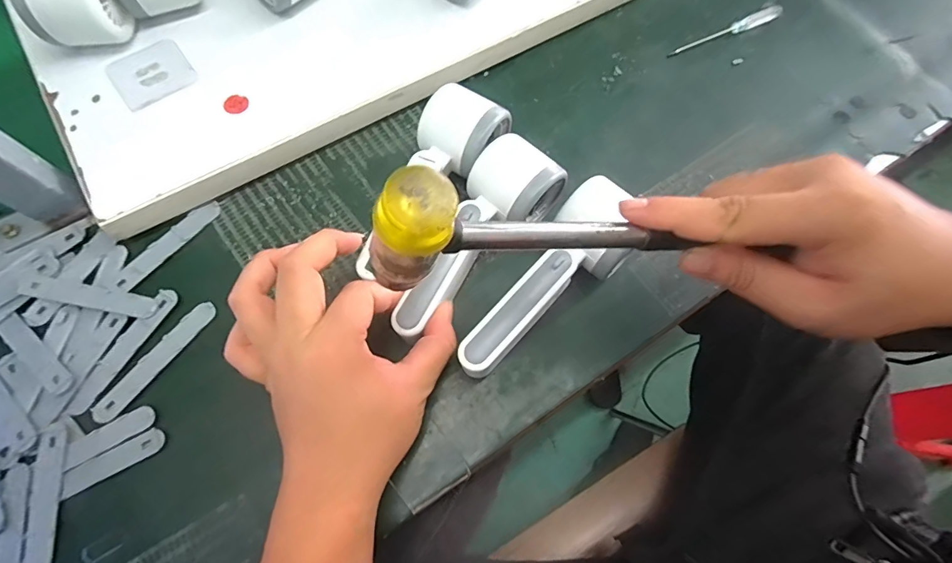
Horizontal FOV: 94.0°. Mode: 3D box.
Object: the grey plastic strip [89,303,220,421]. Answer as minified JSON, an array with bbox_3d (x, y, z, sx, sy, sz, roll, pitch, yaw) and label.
[{"bbox_3d":[-0.217,0.054,0.303,0.018,0.004,0.095,34,70,10],"label":"grey plastic strip"}]

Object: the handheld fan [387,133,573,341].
[{"bbox_3d":[-0.006,-0.031,0.314,0.058,0.038,0.162,37,74,11],"label":"handheld fan"}]

